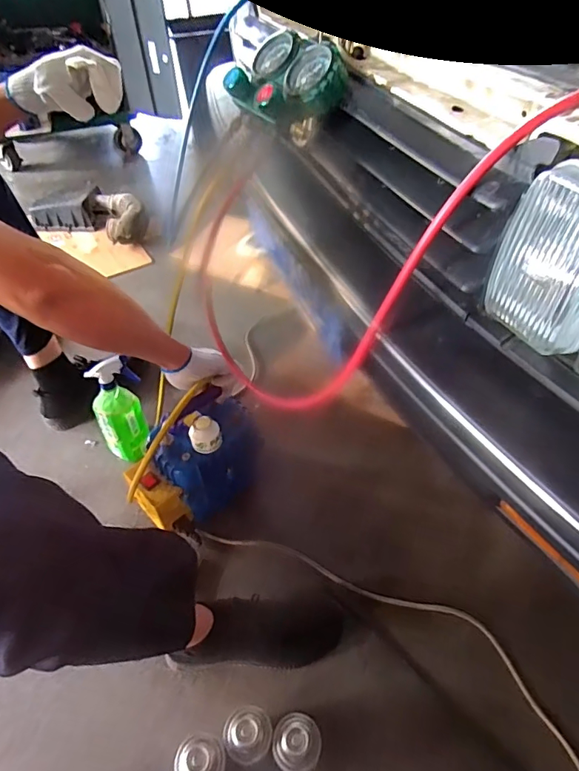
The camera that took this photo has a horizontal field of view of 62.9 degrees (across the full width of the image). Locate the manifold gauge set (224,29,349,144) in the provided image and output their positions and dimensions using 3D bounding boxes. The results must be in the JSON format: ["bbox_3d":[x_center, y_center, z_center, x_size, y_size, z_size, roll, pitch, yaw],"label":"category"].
[{"bbox_3d":[-0.012,-0.414,0.658,0.128,0.086,0.163,-24,51,-19],"label":"manifold gauge set"}]

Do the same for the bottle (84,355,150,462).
[{"bbox_3d":[-0.366,0.057,1.038,0.109,0.236,0.086,-29,53,-23],"label":"bottle"}]

